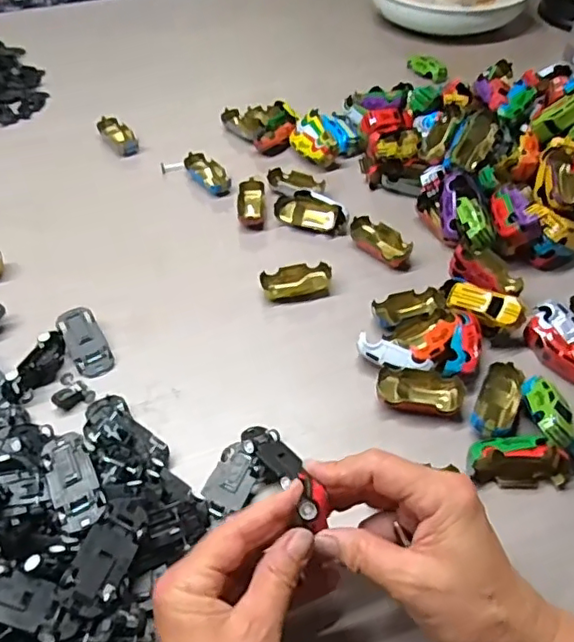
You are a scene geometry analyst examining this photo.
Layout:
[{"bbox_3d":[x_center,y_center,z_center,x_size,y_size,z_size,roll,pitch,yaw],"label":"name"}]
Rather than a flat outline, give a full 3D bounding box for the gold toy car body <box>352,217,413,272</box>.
[{"bbox_3d":[0.091,-0.076,0.559,0.033,0.020,0.066,-37,57,-26],"label":"gold toy car body"}]

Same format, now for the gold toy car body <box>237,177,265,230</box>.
[{"bbox_3d":[-0.038,-0.123,0.603,0.027,0.021,0.064,-2,49,1],"label":"gold toy car body"}]

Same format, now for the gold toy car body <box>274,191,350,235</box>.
[{"bbox_3d":[0.027,-0.111,0.586,0.077,0.031,0.026,14,51,15],"label":"gold toy car body"}]

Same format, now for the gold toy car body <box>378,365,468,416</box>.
[{"bbox_3d":[0.102,0.055,0.443,0.064,0.023,0.032,5,49,7],"label":"gold toy car body"}]

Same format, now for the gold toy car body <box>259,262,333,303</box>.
[{"bbox_3d":[0.009,-0.036,0.530,0.063,0.018,0.029,-10,49,-6],"label":"gold toy car body"}]

